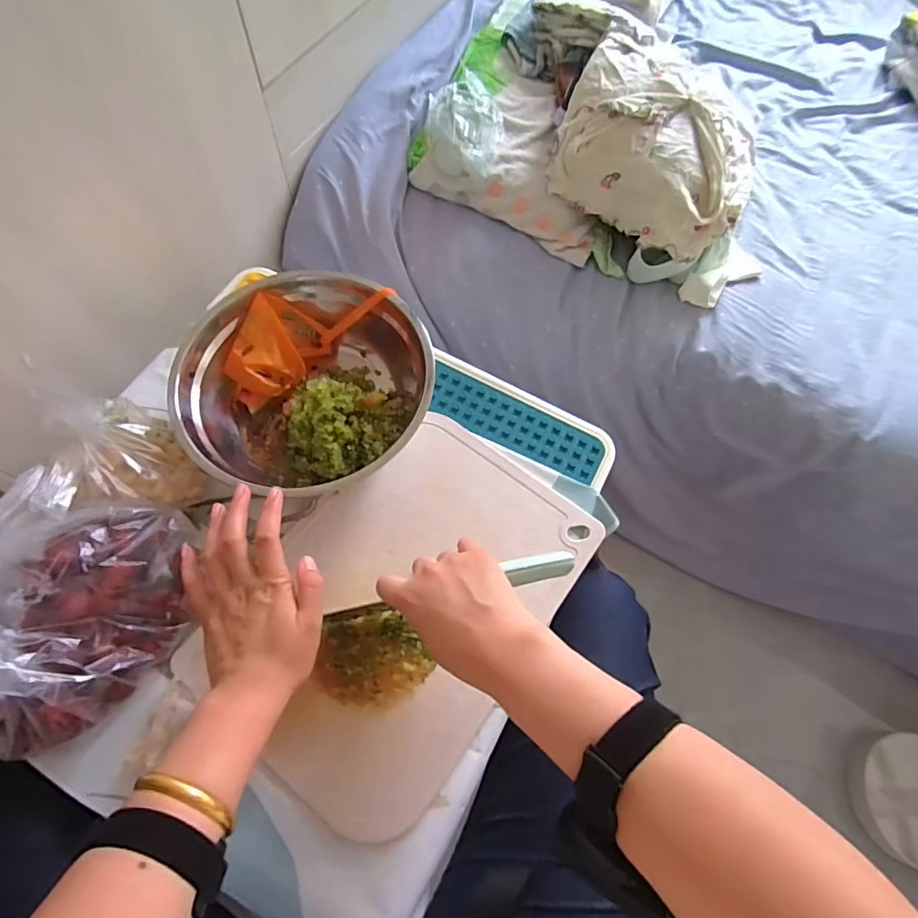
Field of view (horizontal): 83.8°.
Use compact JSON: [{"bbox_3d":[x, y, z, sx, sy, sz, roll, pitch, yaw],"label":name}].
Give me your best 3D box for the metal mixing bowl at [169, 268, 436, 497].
[{"bbox_3d":[-0.152,-0.072,0.525,0.244,0.077,0.234,1,66,-3],"label":"metal mixing bowl"}]

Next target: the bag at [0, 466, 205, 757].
[{"bbox_3d":[-0.336,0.122,0.409,0.181,0.107,0.208,14,66,3],"label":"bag"}]

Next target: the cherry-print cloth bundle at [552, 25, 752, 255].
[{"bbox_3d":[0.278,-0.431,0.709,0.273,0.118,0.224,32,68,11],"label":"cherry-print cloth bundle"}]

